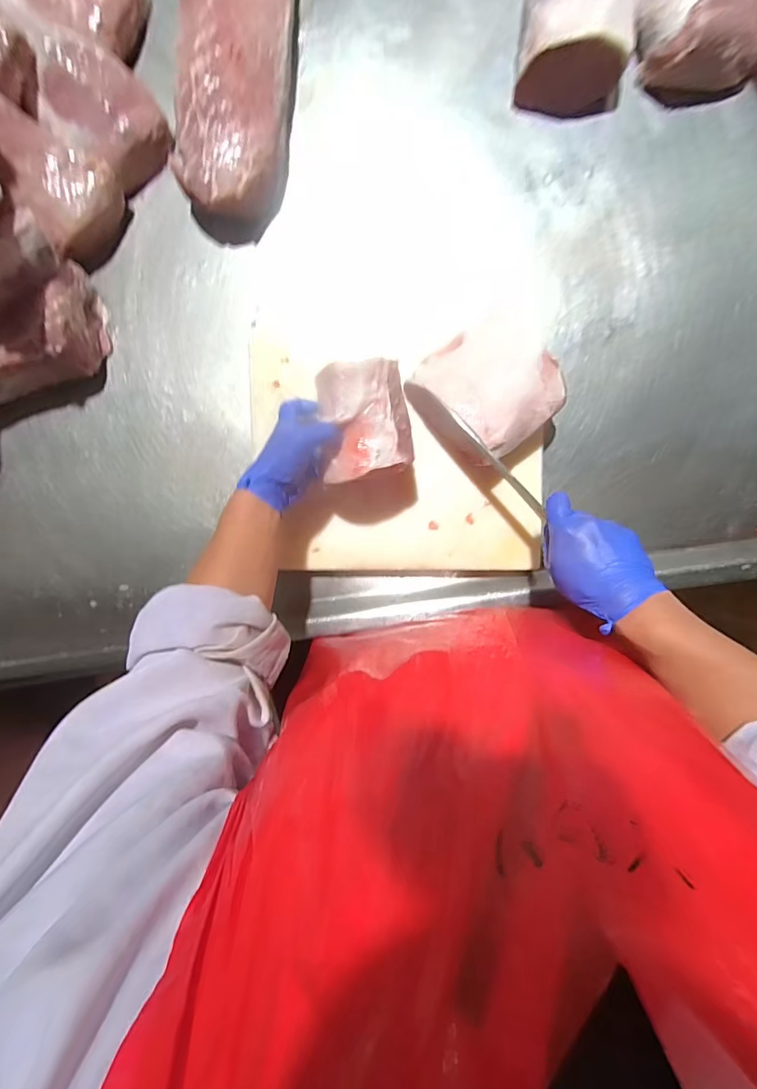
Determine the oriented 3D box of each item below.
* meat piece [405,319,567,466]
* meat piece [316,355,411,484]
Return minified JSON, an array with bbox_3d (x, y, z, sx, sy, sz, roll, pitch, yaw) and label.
[{"bbox_3d":[0.127,-0.179,0.515,0.137,0.069,0.139,-38,89,4],"label":"meat piece"},{"bbox_3d":[-0.016,-0.131,0.470,0.094,0.049,0.113,-9,91,4],"label":"meat piece"}]

